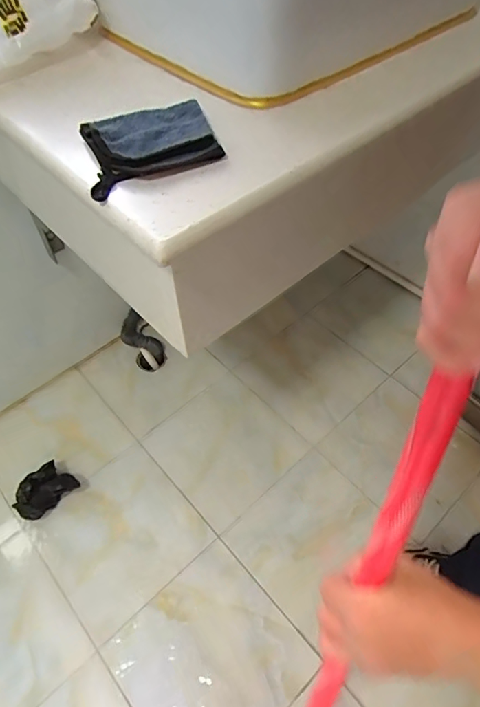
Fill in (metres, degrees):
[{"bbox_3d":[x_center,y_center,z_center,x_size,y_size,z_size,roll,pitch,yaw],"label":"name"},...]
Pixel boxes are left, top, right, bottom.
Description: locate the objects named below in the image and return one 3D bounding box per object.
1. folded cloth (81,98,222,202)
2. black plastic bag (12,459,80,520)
[{"bbox_3d":[-0.094,-0.212,0.453,0.146,0.016,0.107,-27,58,-18],"label":"folded cloth"},{"bbox_3d":[-0.433,0.305,1.002,0.089,0.075,0.124,36,62,24],"label":"black plastic bag"}]

